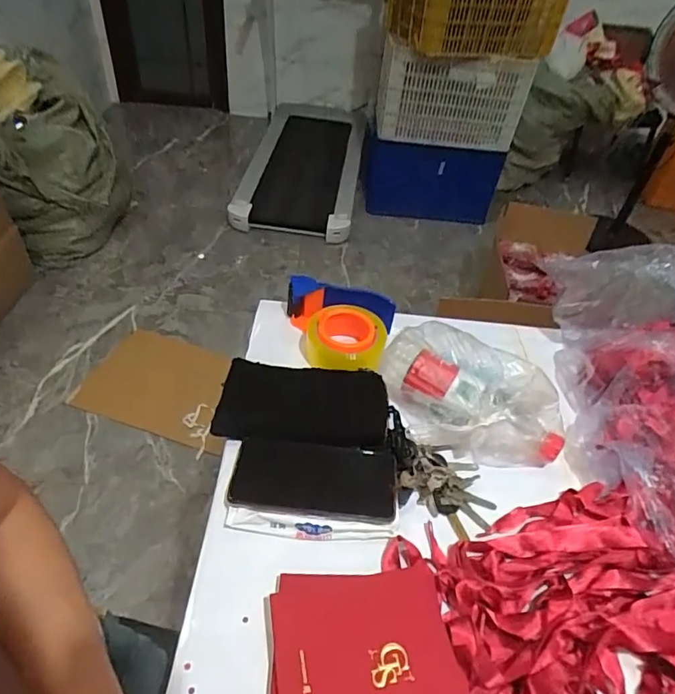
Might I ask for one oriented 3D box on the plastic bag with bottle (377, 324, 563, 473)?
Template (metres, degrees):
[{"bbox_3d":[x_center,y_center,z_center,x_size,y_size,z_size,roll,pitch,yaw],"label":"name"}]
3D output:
[{"bbox_3d":[0.158,0.054,0.605,0.209,0.080,0.144,12,44,4],"label":"plastic bag with bottle"}]

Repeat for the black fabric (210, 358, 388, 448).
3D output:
[{"bbox_3d":[-0.042,0.065,0.593,0.193,0.029,0.108,6,44,-2],"label":"black fabric"}]

